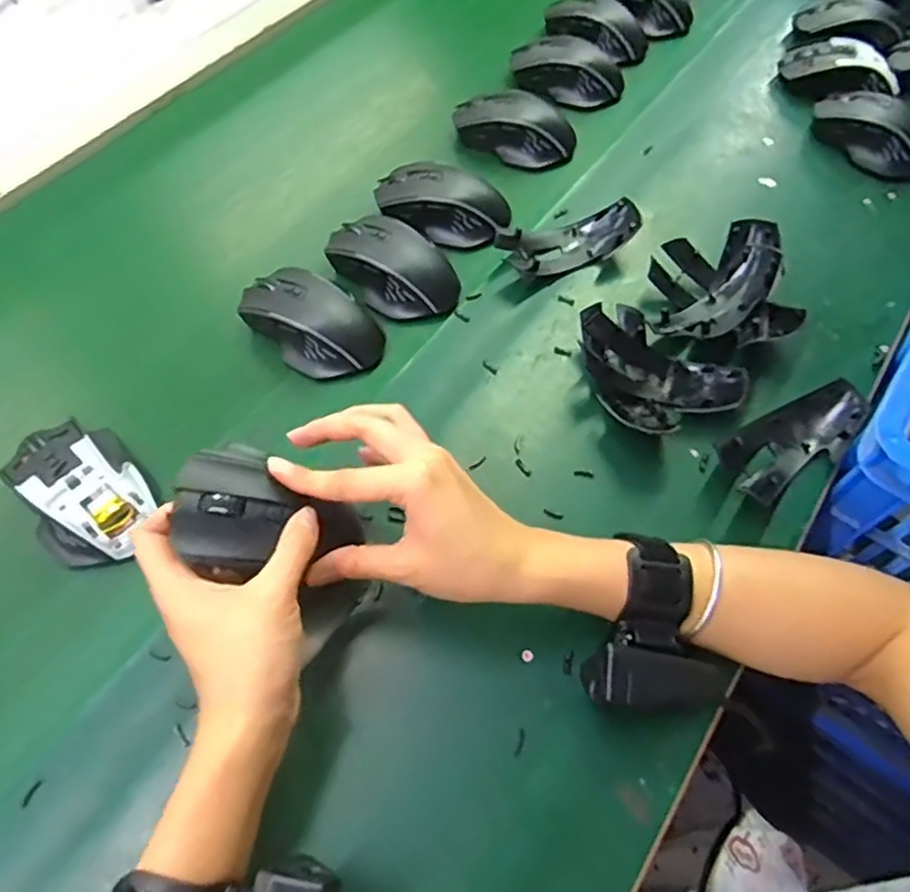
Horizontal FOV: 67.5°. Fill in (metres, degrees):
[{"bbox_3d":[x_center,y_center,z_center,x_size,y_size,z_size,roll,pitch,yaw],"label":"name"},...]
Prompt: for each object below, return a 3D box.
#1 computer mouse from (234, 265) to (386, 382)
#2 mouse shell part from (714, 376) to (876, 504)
[{"bbox_3d":[-0.111,-0.095,0.524,0.110,0.037,0.065,27,62,14],"label":"computer mouse"},{"bbox_3d":[0.234,-0.006,0.478,0.115,0.032,0.056,-29,65,-17],"label":"mouse shell part"}]

